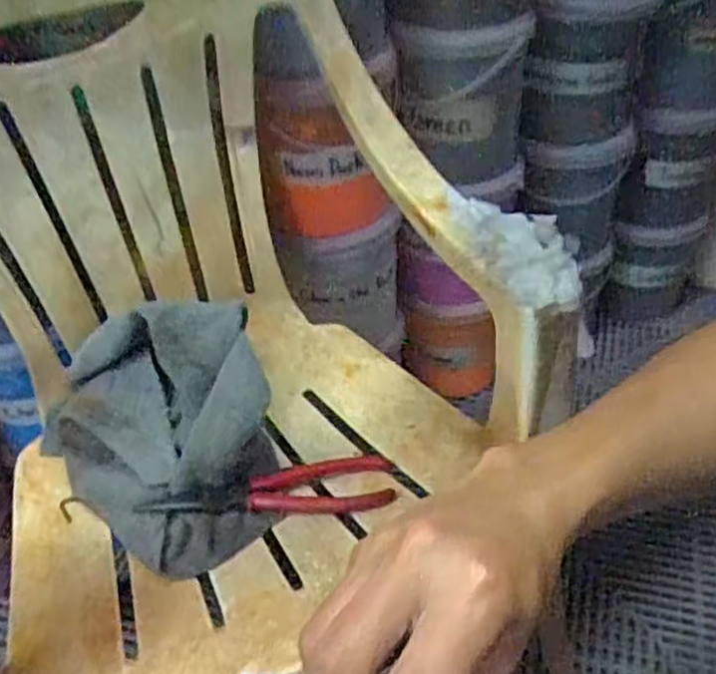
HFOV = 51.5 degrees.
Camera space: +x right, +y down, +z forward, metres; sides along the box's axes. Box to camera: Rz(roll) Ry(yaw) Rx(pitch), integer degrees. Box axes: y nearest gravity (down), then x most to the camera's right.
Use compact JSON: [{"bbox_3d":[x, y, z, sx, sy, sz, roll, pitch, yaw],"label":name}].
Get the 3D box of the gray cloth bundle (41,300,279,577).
[{"bbox_3d":[-0.142,0.066,0.555,0.175,0.103,0.168,-21,44,-18],"label":"gray cloth bundle"}]

